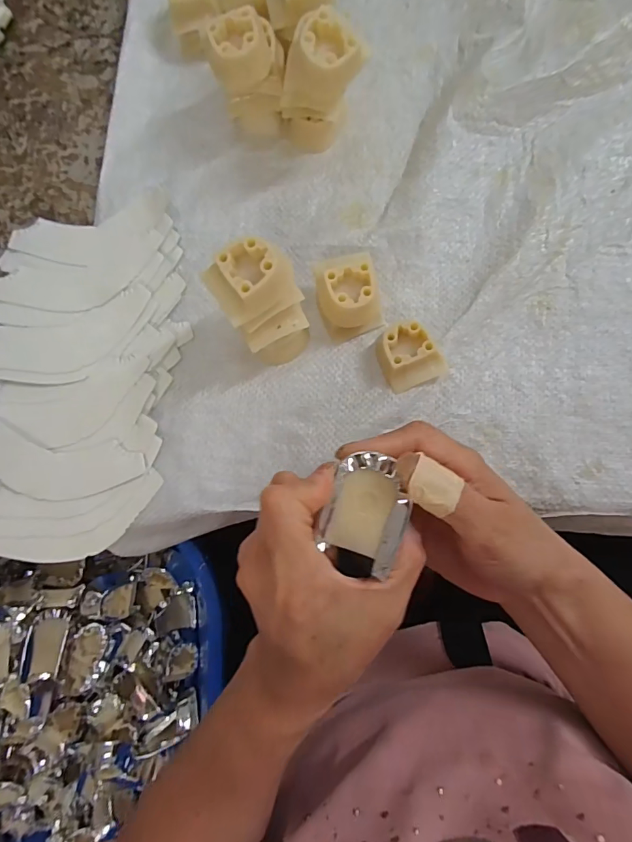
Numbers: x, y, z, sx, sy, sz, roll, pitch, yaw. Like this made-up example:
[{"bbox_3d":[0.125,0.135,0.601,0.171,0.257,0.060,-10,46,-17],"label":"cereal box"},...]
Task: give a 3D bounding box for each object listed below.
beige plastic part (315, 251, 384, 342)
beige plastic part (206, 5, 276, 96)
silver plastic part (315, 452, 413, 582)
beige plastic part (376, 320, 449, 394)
[{"bbox_3d":[0.020,-0.086,0.291,0.040,0.029,0.058,-16,82,1],"label":"beige plastic part"},{"bbox_3d":[-0.047,-0.234,0.280,0.039,0.026,0.034,-15,82,1],"label":"beige plastic part"},{"bbox_3d":[0.024,0.045,0.209,0.038,0.011,0.053,18,84,5],"label":"silver plastic part"},{"bbox_3d":[0.061,-0.045,0.289,0.039,0.019,0.043,-22,82,0],"label":"beige plastic part"}]

